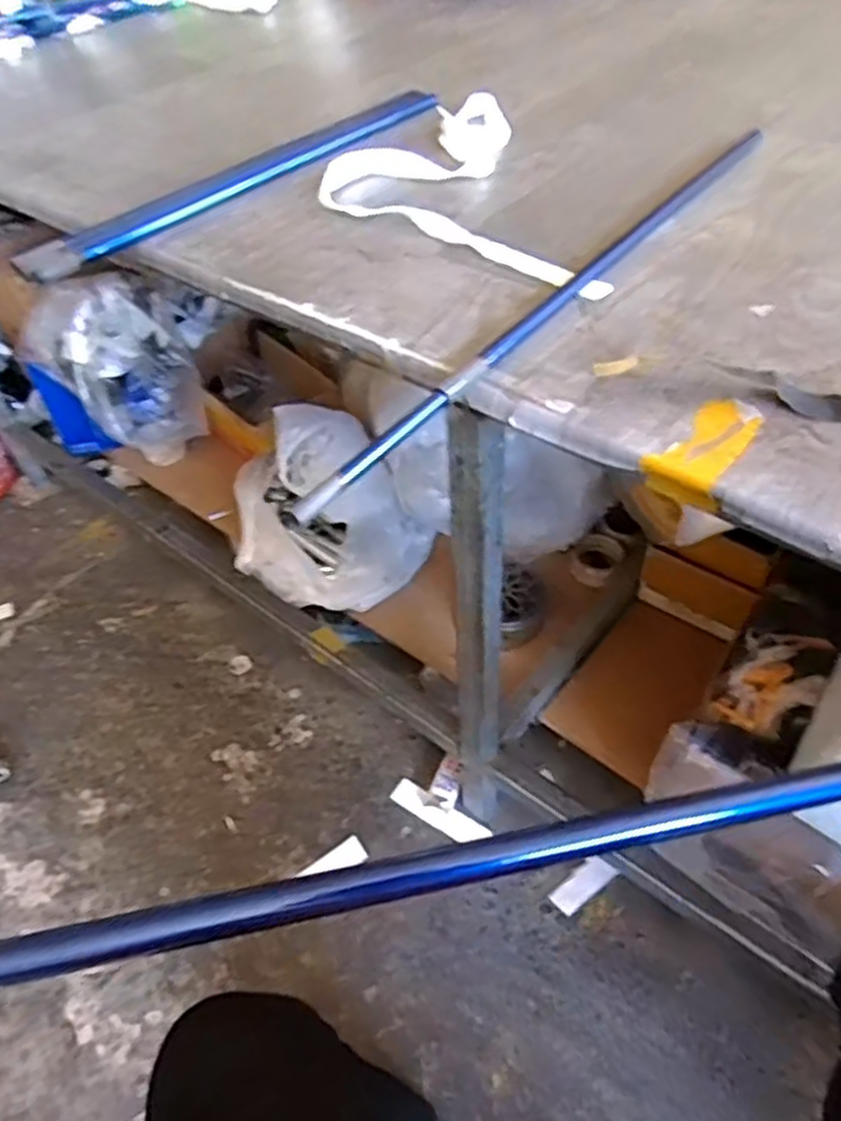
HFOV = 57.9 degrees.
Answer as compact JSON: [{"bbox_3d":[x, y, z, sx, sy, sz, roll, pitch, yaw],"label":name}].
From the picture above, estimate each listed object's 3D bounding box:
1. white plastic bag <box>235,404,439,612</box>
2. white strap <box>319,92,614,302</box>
[{"bbox_3d":[-0.174,-0.096,1.238,0.354,0.203,0.244,32,57,27],"label":"white plastic bag"},{"bbox_3d":[0.015,-0.360,0.740,0.215,0.024,0.422,-8,47,-3],"label":"white strap"}]

